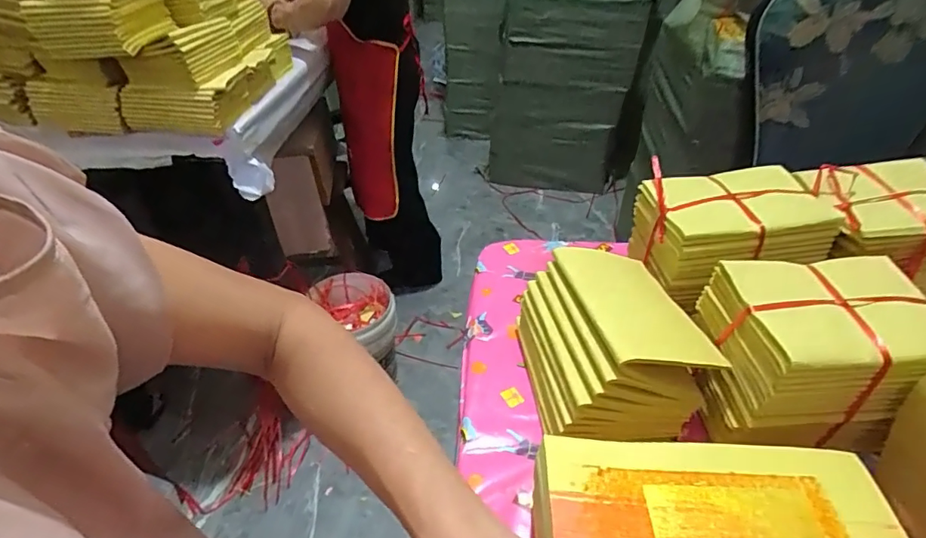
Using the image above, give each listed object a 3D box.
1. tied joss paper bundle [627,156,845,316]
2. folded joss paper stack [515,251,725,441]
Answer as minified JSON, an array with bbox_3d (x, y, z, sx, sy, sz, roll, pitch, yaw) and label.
[{"bbox_3d":[0.290,-0.046,0.561,0.178,0.087,0.136,-9,40,-9],"label":"tied joss paper bundle"},{"bbox_3d":[0.145,0.066,0.492,0.143,0.095,0.176,2,29,-13],"label":"folded joss paper stack"}]

